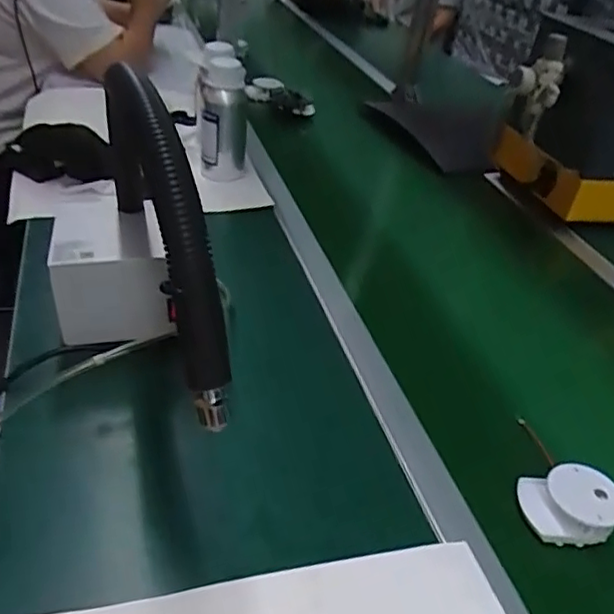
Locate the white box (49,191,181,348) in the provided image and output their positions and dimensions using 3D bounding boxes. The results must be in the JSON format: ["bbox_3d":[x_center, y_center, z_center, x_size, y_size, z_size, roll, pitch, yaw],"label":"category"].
[{"bbox_3d":[-0.215,-0.033,0.680,0.113,0.107,0.107,-6,37,-21],"label":"white box"}]

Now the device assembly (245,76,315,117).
[{"bbox_3d":[-0.060,-0.458,1.375,0.160,0.066,0.066,14,34,8],"label":"device assembly"}]

